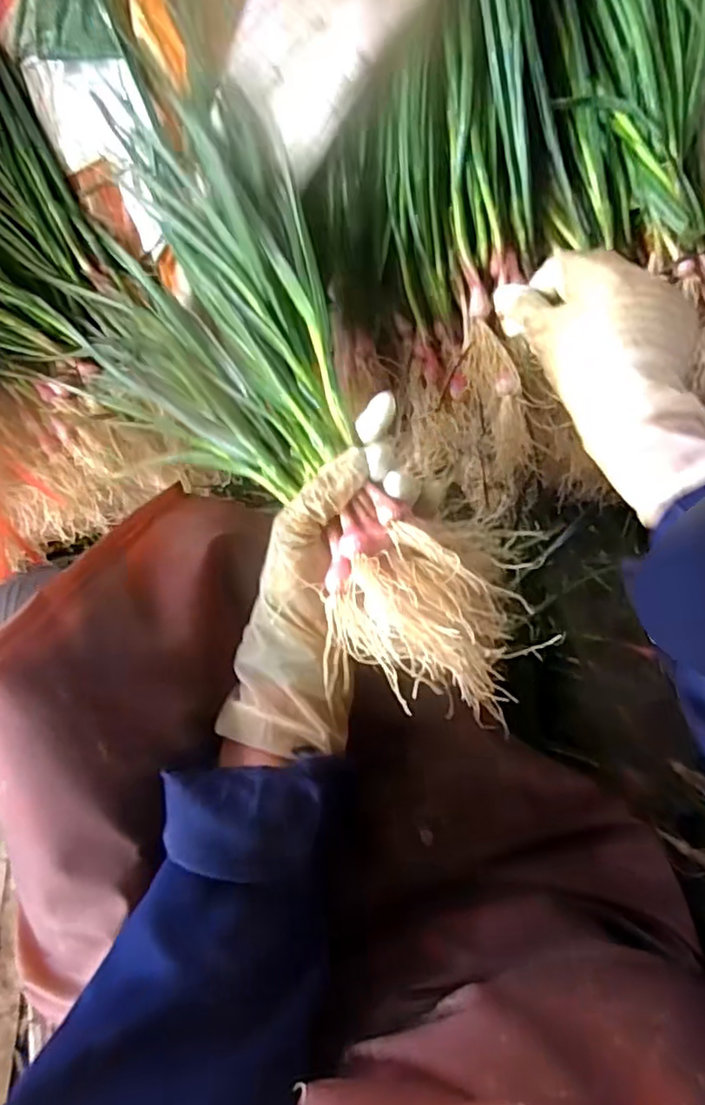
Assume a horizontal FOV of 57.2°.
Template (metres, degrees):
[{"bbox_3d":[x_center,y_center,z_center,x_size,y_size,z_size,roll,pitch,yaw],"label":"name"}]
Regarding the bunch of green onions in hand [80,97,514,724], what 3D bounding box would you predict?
[{"bbox_3d":[-0.065,-0.111,0.447,0.185,0.125,0.491,-30,64,-2],"label":"bunch of green onions in hand"}]

